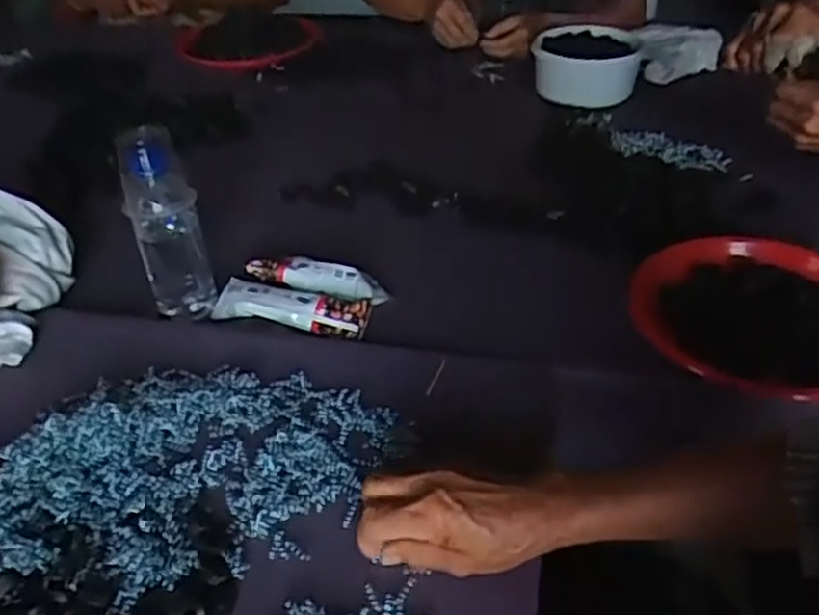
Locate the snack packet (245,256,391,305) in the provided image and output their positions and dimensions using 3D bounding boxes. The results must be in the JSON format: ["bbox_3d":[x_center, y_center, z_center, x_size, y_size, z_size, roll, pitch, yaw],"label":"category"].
[{"bbox_3d":[-0.093,-0.030,0.719,0.149,0.024,0.035,17,42,22],"label":"snack packet"}]

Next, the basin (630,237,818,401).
[{"bbox_3d":[0.316,0.029,0.666,0.222,0.084,0.207,28,47,33],"label":"basin"}]

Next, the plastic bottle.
[{"bbox_3d":[-0.224,-0.081,0.669,0.062,0.163,0.051,-19,41,-20],"label":"plastic bottle"}]

